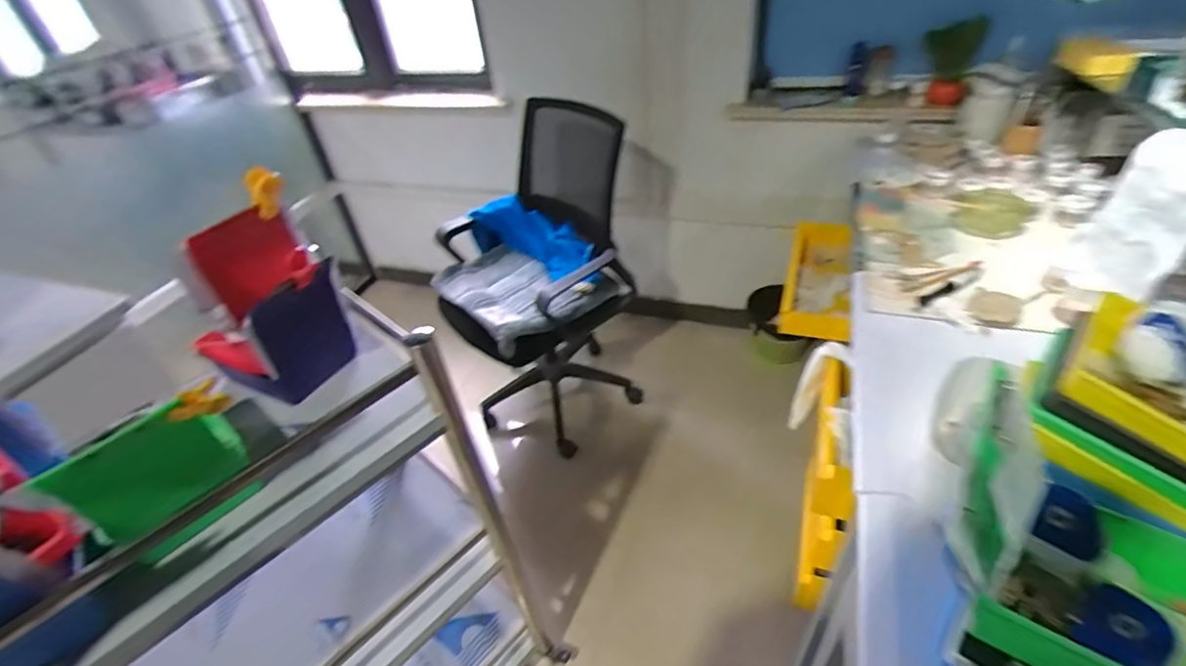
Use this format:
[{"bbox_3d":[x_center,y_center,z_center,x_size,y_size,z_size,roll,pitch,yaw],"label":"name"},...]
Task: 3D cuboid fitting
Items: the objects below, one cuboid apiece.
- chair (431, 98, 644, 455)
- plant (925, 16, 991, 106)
[{"bbox_3d":[-0.186,-0.140,1.770,0.507,0.926,0.630,-28,44,-23],"label":"chair"},{"bbox_3d":[0.965,-0.735,1.480,0.130,0.190,0.087,16,45,25],"label":"plant"}]

